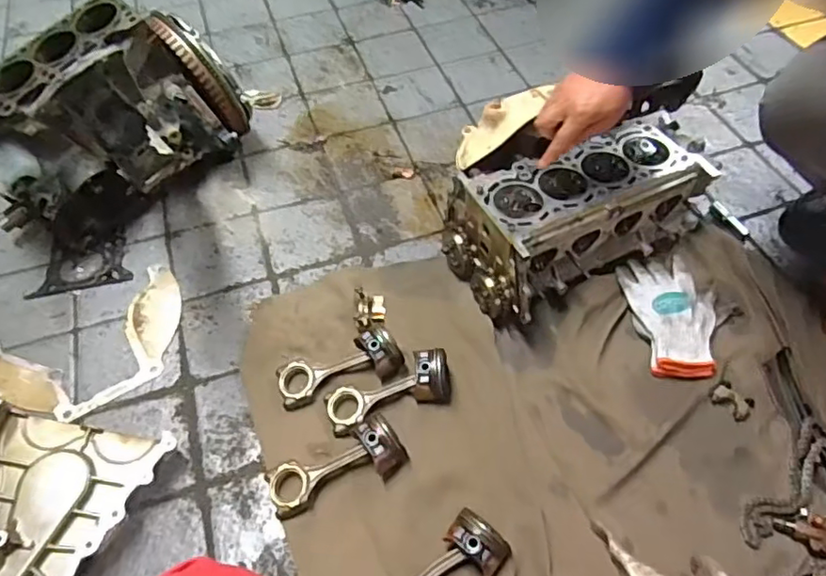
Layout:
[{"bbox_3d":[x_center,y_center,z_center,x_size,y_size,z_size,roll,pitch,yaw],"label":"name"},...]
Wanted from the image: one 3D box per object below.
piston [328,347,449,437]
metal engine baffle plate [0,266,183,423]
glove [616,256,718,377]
[{"bbox_3d":[-0.032,0.140,0.812,0.185,0.056,0.070,-17,52,-8],"label":"piston"},{"bbox_3d":[-0.494,0.091,0.898,0.296,0.018,0.197,-30,58,-19],"label":"metal engine baffle plate"},{"bbox_3d":[0.397,0.036,0.886,0.134,0.033,0.201,0,53,1],"label":"glove"}]

